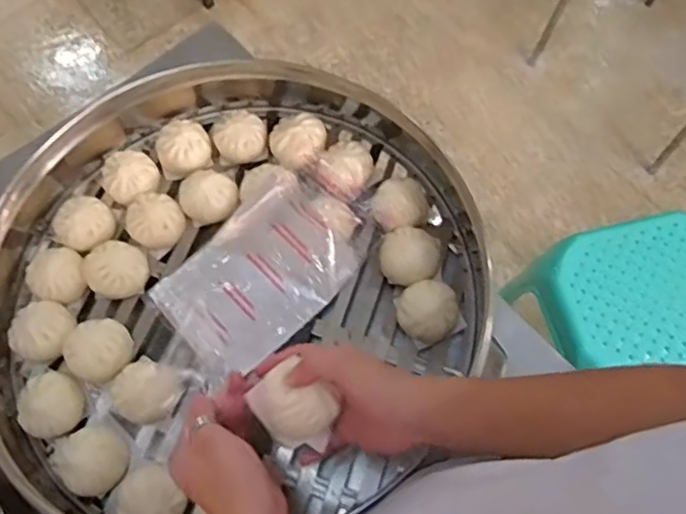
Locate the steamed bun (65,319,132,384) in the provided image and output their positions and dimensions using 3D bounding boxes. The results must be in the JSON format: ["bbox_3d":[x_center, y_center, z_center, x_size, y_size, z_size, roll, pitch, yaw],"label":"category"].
[{"bbox_3d":[-0.268,0.105,0.689,0.068,0.045,0.068,-1,68,2],"label":"steamed bun"}]

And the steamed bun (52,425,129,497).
[{"bbox_3d":[-0.256,0.209,0.633,0.061,0.033,0.063,-1,68,2],"label":"steamed bun"}]

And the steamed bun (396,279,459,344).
[{"bbox_3d":[0.092,0.058,0.673,0.064,0.042,0.062,-1,68,2],"label":"steamed bun"}]

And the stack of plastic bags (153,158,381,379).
[{"bbox_3d":[-0.084,0.005,0.706,0.251,0.054,0.156,-40,72,-13],"label":"stack of plastic bags"}]

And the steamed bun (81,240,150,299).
[{"bbox_3d":[-0.264,0.017,0.724,0.068,0.043,0.067,-1,68,2],"label":"steamed bun"}]

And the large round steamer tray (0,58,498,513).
[{"bbox_3d":[-0.146,0.007,0.692,0.536,0.107,0.576,-1,68,2],"label":"large round steamer tray"}]

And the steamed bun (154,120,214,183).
[{"bbox_3d":[-0.201,-0.136,0.780,0.070,0.037,0.072,-27,69,-9],"label":"steamed bun"}]

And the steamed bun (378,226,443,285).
[{"bbox_3d":[0.076,0.001,0.701,0.070,0.043,0.066,7,68,5],"label":"steamed bun"}]

